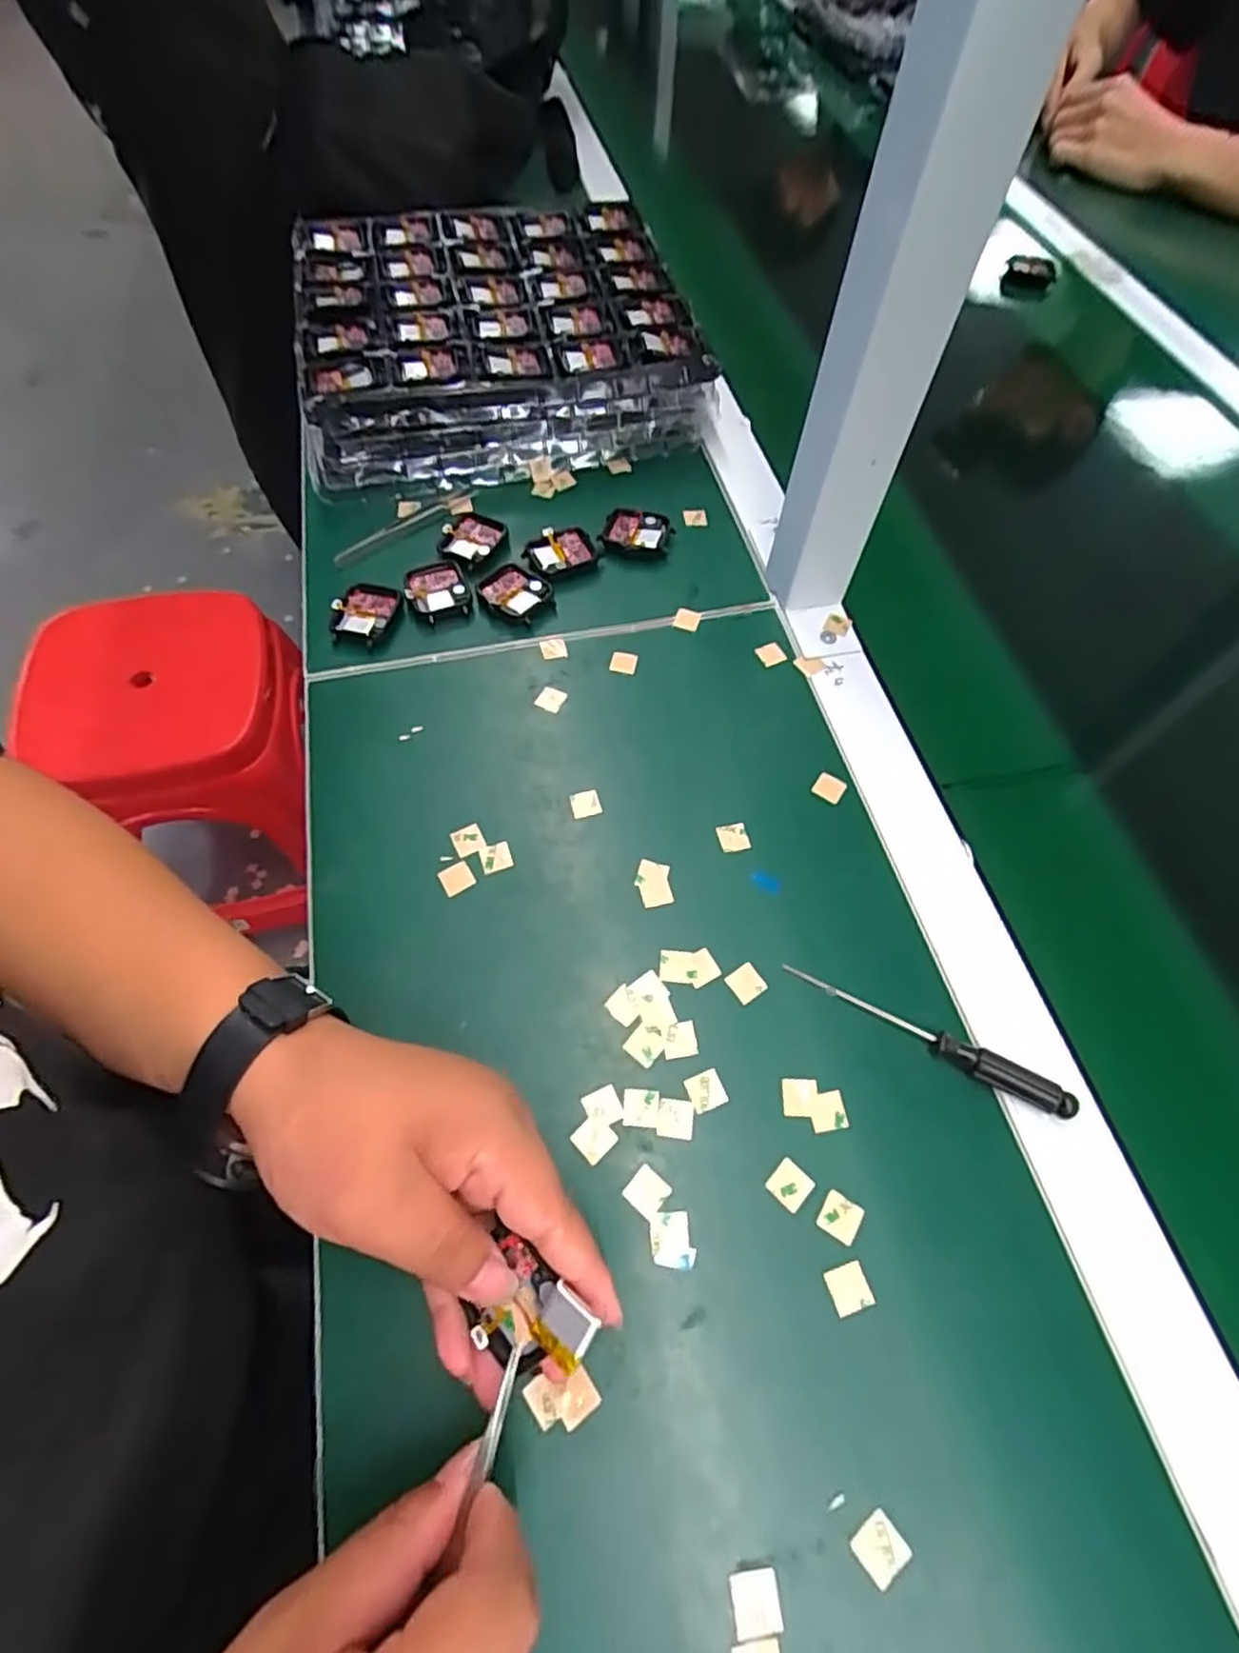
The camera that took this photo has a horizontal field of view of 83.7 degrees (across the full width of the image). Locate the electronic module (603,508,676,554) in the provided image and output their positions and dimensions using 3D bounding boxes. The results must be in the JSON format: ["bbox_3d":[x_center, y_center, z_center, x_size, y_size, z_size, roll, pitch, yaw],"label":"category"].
[{"bbox_3d":[0.014,-0.203,0.477,0.043,0.011,0.036,14,63,7],"label":"electronic module"}]

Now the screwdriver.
[{"bbox_3d":[0.138,0.096,0.316,0.129,0.013,0.013,26,64,12],"label":"screwdriver"}]

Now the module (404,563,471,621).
[{"bbox_3d":[-0.118,-0.154,0.448,0.038,0.008,0.042,-16,63,-9],"label":"module"}]

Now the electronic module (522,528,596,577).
[{"bbox_3d":[-0.038,-0.185,0.466,0.046,0.014,0.035,-22,64,-12],"label":"electronic module"}]

